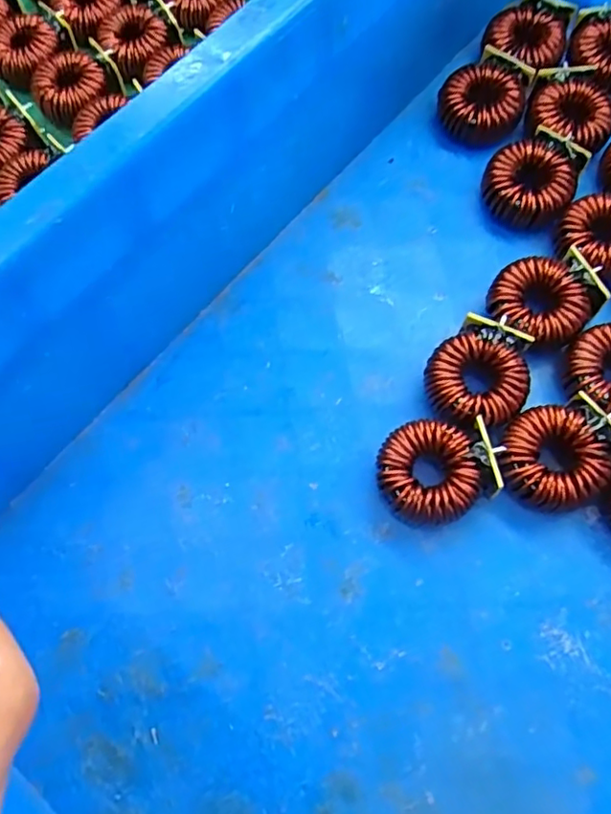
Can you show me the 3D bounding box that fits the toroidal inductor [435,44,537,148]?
[{"bbox_3d":[0.081,-0.137,0.273,0.035,0.019,0.041,34,74,13],"label":"toroidal inductor"}]

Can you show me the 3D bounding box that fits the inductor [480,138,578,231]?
[{"bbox_3d":[0.095,-0.092,0.257,0.035,0.018,0.034,-1,70,2],"label":"inductor"}]

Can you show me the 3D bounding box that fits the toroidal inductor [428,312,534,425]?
[{"bbox_3d":[0.065,-0.010,0.228,0.035,0.020,0.041,37,75,14],"label":"toroidal inductor"}]

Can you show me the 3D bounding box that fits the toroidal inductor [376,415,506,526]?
[{"bbox_3d":[0.046,0.023,0.215,0.040,0.020,0.034,-19,70,-5],"label":"toroidal inductor"}]

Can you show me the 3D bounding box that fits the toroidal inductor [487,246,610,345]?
[{"bbox_3d":[0.093,-0.041,0.238,0.041,0.019,0.035,-40,73,-12],"label":"toroidal inductor"}]

